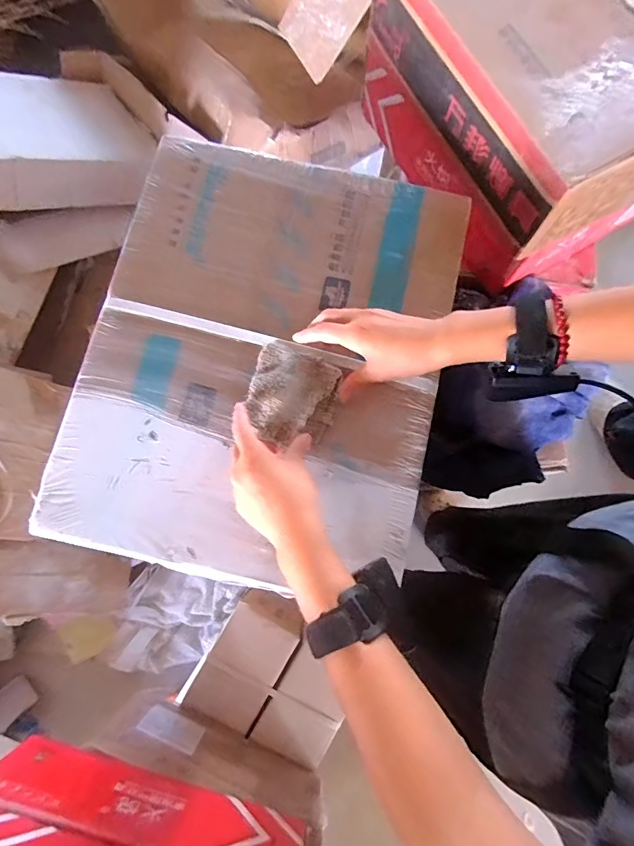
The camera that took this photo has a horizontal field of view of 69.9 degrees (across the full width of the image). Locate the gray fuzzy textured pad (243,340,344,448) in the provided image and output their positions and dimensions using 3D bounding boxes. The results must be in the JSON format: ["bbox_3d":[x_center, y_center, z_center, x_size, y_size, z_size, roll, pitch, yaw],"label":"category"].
[{"bbox_3d":[-0.024,-0.027,0.461,0.089,0.035,0.099,21,80,5],"label":"gray fuzzy textured pad"}]

